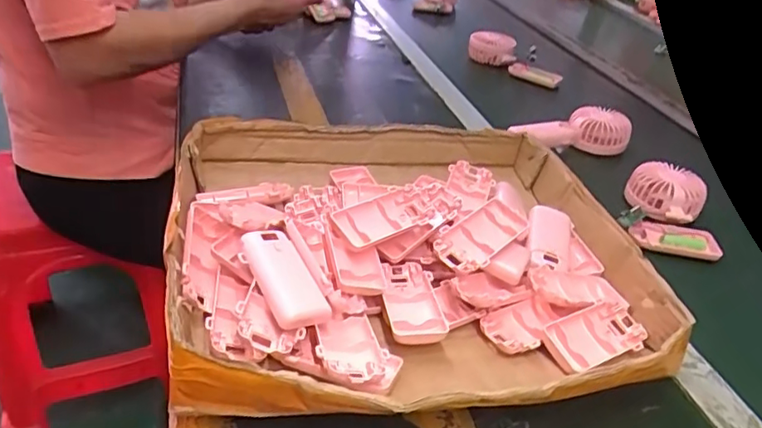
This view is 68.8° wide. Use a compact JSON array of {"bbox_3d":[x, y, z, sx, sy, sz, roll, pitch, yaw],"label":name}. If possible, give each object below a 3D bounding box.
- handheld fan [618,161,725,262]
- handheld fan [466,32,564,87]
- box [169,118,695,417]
[{"bbox_3d":[0.329,-0.008,0.638,0.099,0.050,0.120,10,35,3],"label":"handheld fan"},{"bbox_3d":[0.237,-0.272,0.997,0.183,0.056,0.076,32,40,9],"label":"handheld fan"},{"bbox_3d":[0.026,0.030,0.518,0.407,0.084,0.365,-3,37,-14],"label":"box"}]

